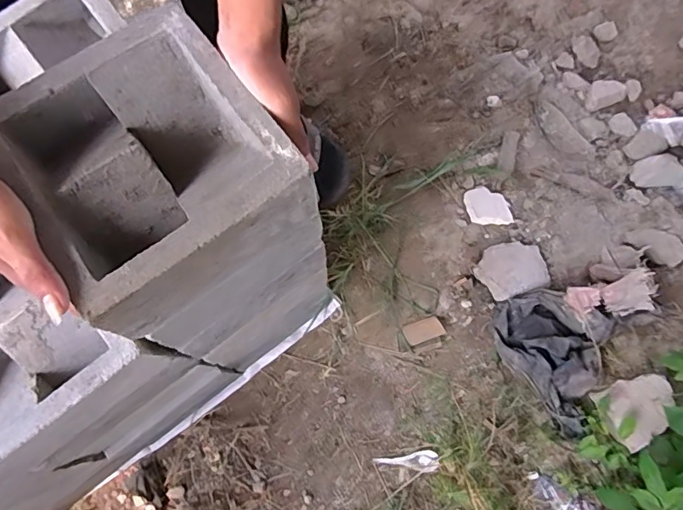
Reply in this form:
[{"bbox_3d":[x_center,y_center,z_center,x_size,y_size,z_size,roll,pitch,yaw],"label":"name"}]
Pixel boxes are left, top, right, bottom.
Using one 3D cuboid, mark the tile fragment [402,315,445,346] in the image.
[{"bbox_3d":[0.152,0.139,0.931,0.072,0.012,0.039,-19,77,-3],"label":"tile fragment"}]

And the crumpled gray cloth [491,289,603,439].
[{"bbox_3d":[0.369,0.178,0.883,0.143,0.078,0.234,-27,78,-5],"label":"crumpled gray cloth"}]

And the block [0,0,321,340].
[{"bbox_3d":[-0.160,-0.070,0.447,0.189,0.127,0.204,-37,77,-10],"label":"block"}]

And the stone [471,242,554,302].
[{"bbox_3d":[0.322,0.027,0.956,0.128,0.031,0.098,-17,77,-3],"label":"stone"}]

